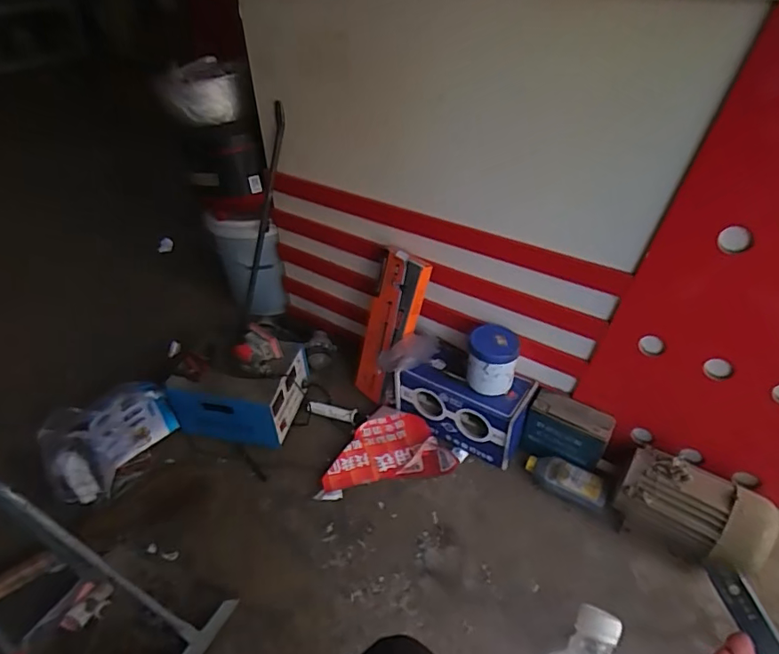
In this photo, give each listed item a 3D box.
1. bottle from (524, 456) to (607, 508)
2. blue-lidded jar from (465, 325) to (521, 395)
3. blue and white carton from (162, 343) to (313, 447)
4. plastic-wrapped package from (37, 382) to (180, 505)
[{"bbox_3d":[0.416,0.367,1.241,0.189,0.056,0.068,21,46,25],"label":"bottle"},{"bbox_3d":[0.247,0.080,1.263,0.112,0.135,0.120,-1,40,1],"label":"blue-lidded jar"},{"bbox_3d":[-0.397,0.153,1.375,0.290,0.180,0.240,5,41,8],"label":"blue and white carton"},{"bbox_3d":[-0.682,0.266,1.273,0.301,0.128,0.226,-20,47,-20],"label":"plastic-wrapped package"}]

